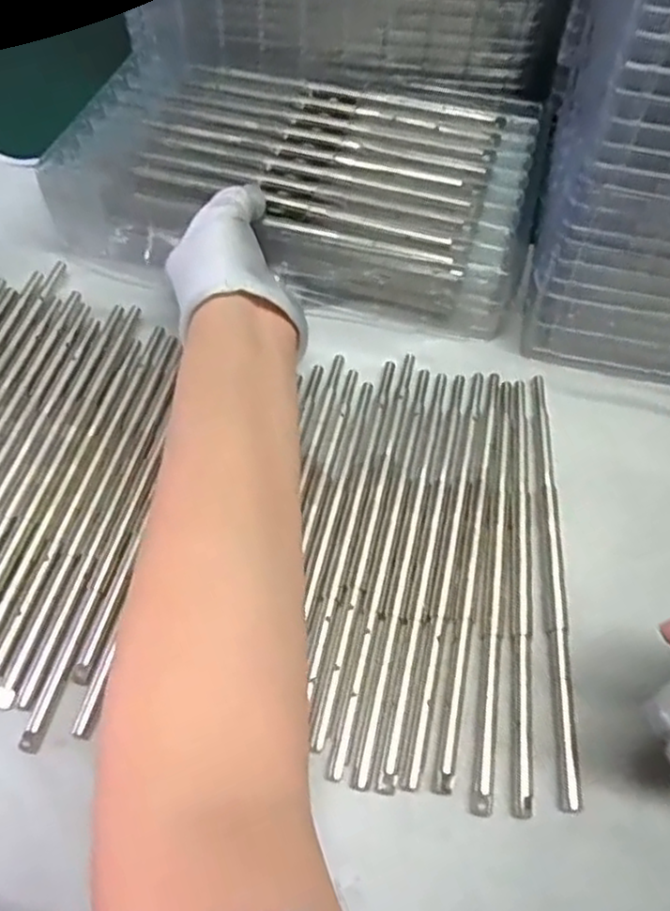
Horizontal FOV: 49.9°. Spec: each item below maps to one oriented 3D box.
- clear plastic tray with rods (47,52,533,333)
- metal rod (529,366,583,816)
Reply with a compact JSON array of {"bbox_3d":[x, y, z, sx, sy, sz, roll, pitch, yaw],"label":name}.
[{"bbox_3d":[-0.018,-0.177,0.448,0.275,0.044,0.178,9,61,8],"label":"clear plastic tray with rods"},{"bbox_3d":[0.103,0.050,0.341,0.009,0.004,0.211,3,60,4],"label":"metal rod"}]

